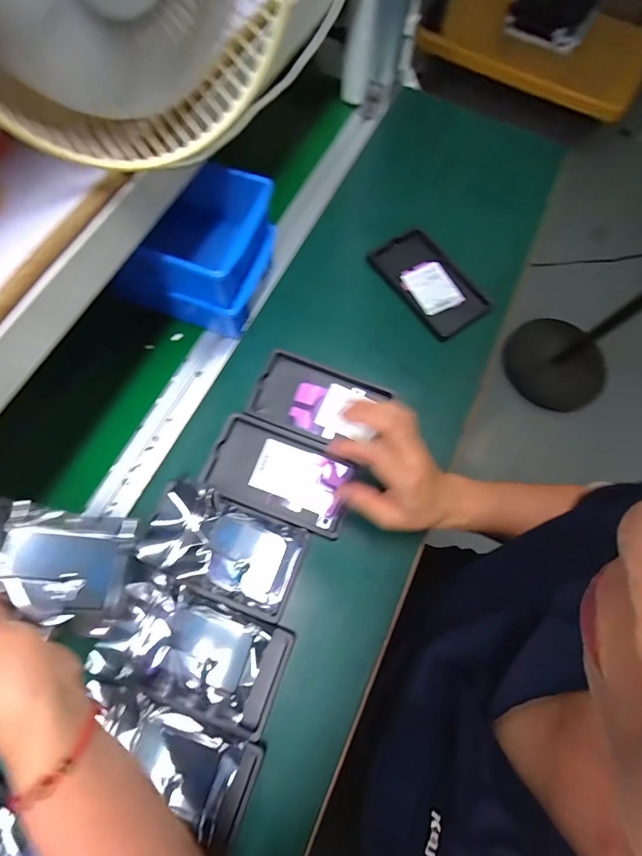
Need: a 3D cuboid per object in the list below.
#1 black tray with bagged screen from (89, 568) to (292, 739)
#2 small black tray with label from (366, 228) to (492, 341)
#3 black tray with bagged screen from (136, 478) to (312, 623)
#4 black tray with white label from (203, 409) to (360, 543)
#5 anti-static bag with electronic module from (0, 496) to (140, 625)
[{"bbox_3d":[-0.118,0.206,0.361,0.167,0.029,0.092,22,73,6],"label":"black tray with bagged screen"},{"bbox_3d":[0.143,-0.194,0.527,0.092,0.020,0.160,-33,76,-10],"label":"small black tray with label"},{"bbox_3d":[-0.099,0.119,0.396,0.157,0.022,0.092,22,74,6],"label":"black tray with bagged screen"},{"bbox_3d":[-0.042,0.051,0.430,0.154,0.019,0.090,22,73,6],"label":"black tray with white label"},{"bbox_3d":[-0.224,0.101,0.300,0.135,0.009,0.083,18,76,-23],"label":"anti-static bag with electronic module"}]

